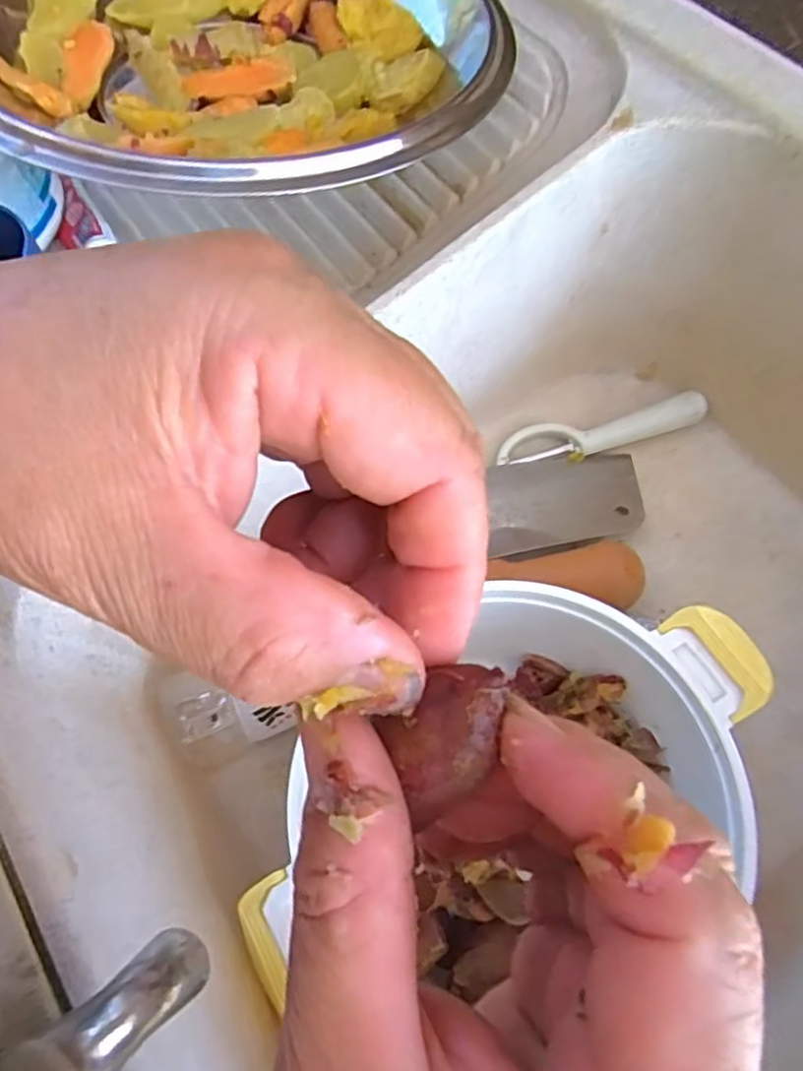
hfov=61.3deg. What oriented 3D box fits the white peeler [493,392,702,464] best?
[{"bbox_3d":[0.147,-0.078,0.499,0.153,0.020,0.028,-8,65,0],"label":"white peeler"}]

